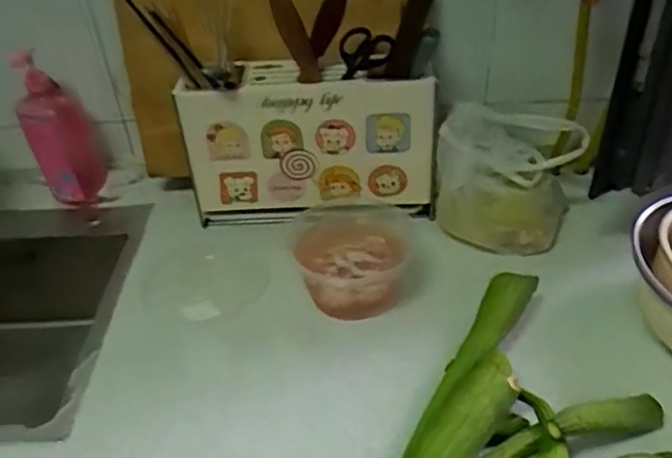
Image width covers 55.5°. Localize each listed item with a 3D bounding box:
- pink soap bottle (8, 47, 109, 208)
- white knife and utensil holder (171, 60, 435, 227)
[{"bbox_3d":[-0.430,-0.152,0.997,0.099,0.281,0.085,-21,42,-20],"label":"pink soap bottle"},{"bbox_3d":[-0.041,-0.114,0.934,0.353,0.222,0.065,-4,39,0],"label":"white knife and utensil holder"}]

